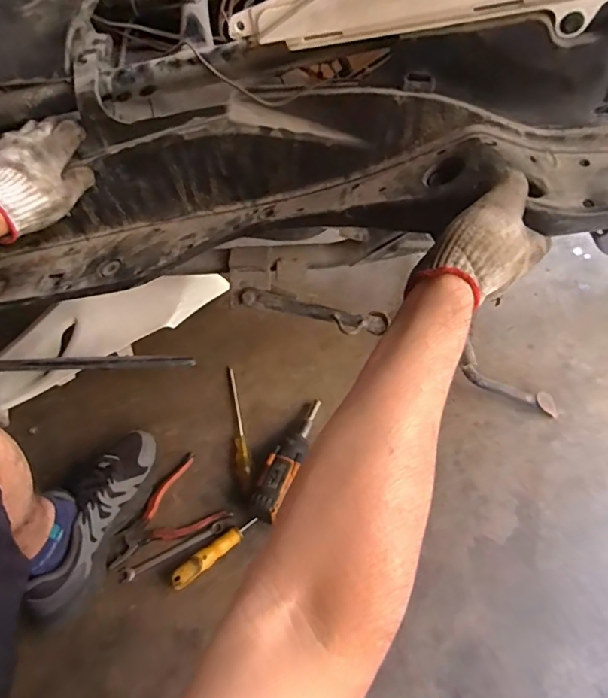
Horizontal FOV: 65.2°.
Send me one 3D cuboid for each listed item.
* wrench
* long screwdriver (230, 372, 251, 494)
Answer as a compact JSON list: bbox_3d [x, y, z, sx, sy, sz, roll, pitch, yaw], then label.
[{"bbox_3d":[-0.192,0.297,0.699,0.158,0.014,0.016,-24,59,-12],"label":"wrench"},{"bbox_3d":[-0.110,0.130,0.800,0.023,0.027,0.236,-10,58,-3],"label":"long screwdriver"}]

